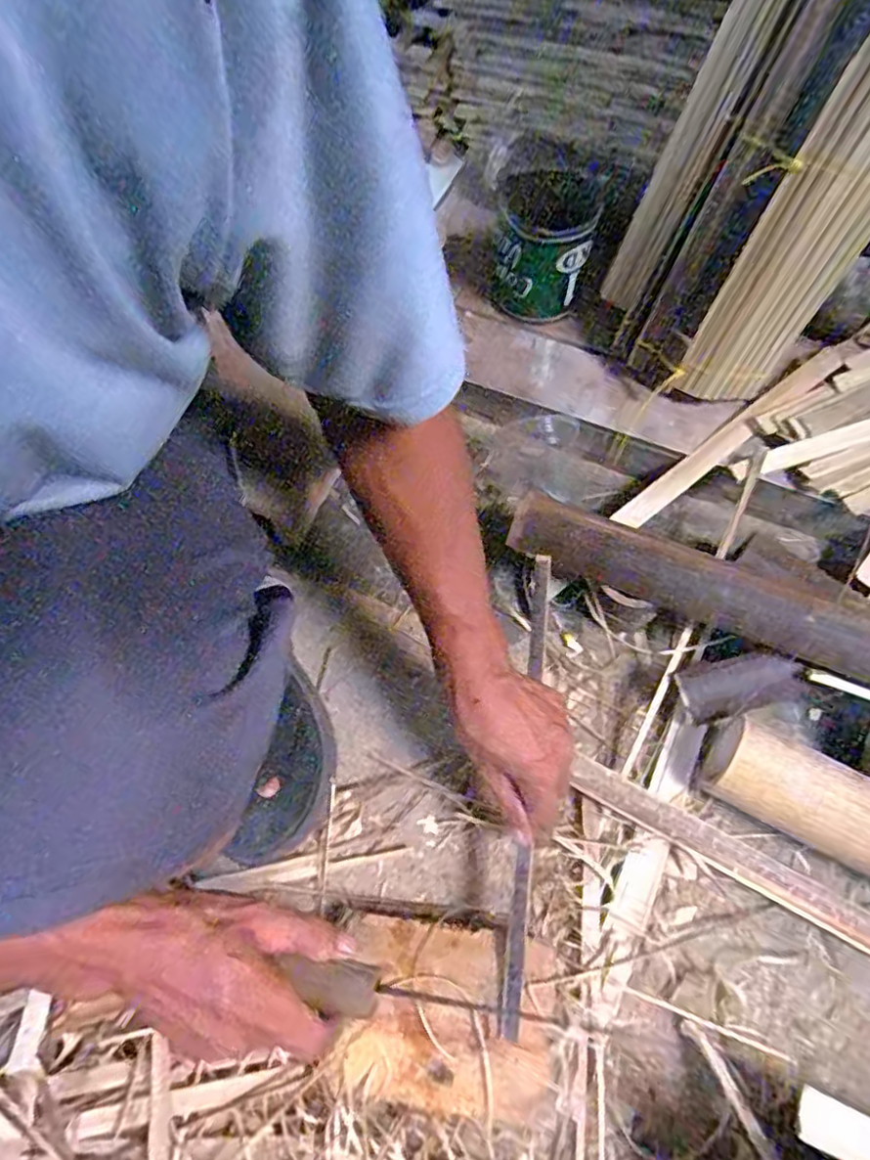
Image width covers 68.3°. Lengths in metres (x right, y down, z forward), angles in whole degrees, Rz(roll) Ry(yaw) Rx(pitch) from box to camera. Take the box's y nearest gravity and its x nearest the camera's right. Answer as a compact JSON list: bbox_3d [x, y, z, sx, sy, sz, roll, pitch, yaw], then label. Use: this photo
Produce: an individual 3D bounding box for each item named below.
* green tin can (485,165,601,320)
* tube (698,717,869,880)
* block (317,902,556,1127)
[{"bbox_3d":[0.112,-0.362,0.689,0.100,0.128,0.105,1,64,-2],"label":"green tin can"},{"bbox_3d":[0.334,0.194,0.510,0.239,0.077,0.065,28,67,11],"label":"tube"},{"bbox_3d":[0.005,0.314,0.472,0.155,0.045,0.124,7,64,1],"label":"block"}]

